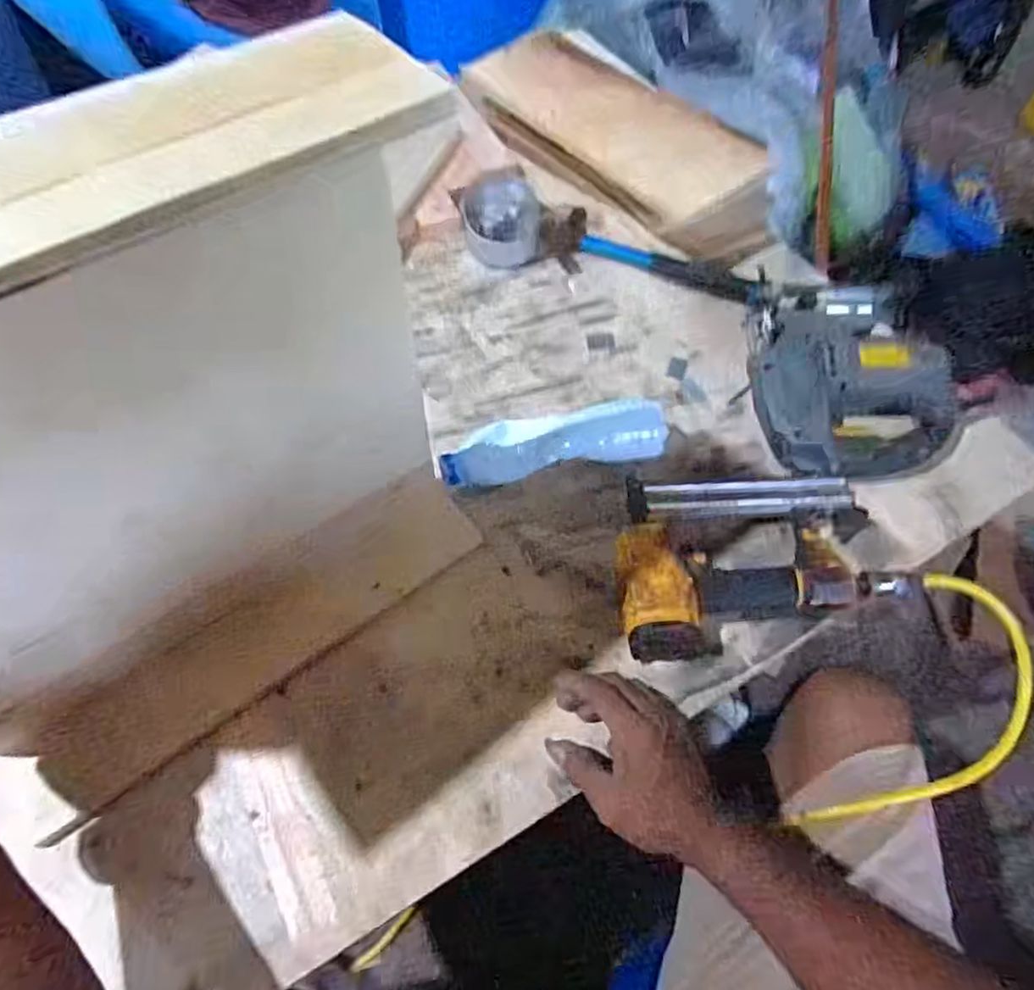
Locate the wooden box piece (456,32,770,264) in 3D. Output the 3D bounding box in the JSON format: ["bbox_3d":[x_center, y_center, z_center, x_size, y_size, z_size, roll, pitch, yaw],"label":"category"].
[{"bbox_3d":[0.124,-0.473,0.856,0.160,0.103,0.419,-36,65,-21],"label":"wooden box piece"}]

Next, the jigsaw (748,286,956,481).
[{"bbox_3d":[0.341,-0.119,0.660,0.199,0.067,0.202,-6,58,-5],"label":"jigsaw"}]

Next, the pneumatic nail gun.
[{"bbox_3d":[0.206,0.042,0.561,0.255,0.057,0.169,-8,58,-6],"label":"pneumatic nail gun"}]

